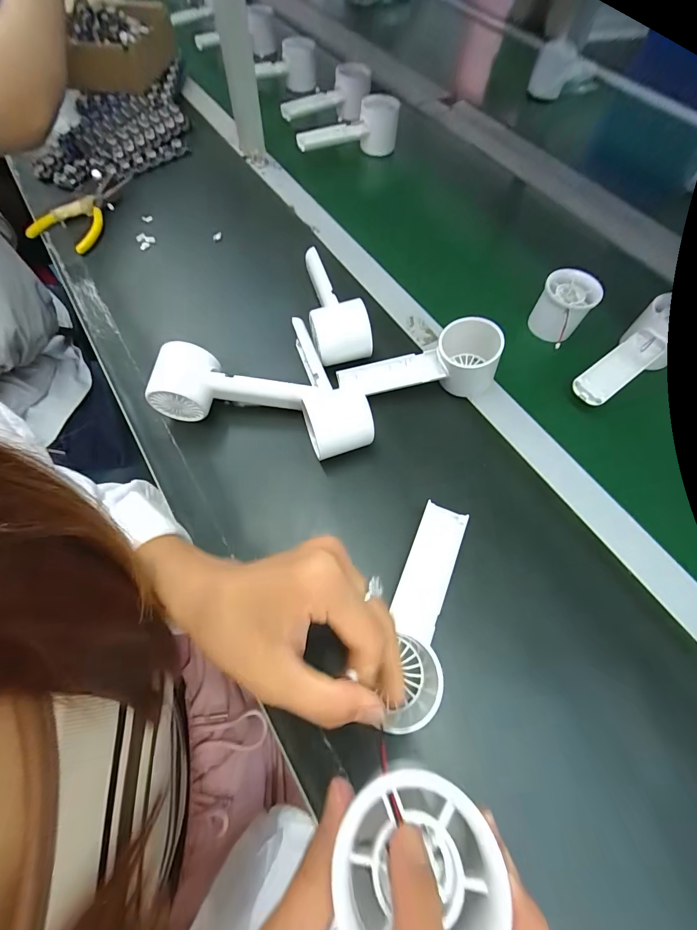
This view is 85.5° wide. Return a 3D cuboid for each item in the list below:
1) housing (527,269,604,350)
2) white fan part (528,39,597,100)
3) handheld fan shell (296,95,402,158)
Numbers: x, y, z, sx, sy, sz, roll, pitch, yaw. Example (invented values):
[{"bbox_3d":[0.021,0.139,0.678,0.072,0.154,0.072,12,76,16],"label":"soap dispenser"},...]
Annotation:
[{"bbox_3d":[0.227,-0.167,0.404,0.051,0.053,0.053,31,67,13],"label":"housing"},{"bbox_3d":[0.376,-0.661,0.643,0.159,0.063,0.031,-14,64,-26],"label":"white fan part"},{"bbox_3d":[-0.003,-0.483,0.539,0.145,0.066,0.041,-8,64,-6],"label":"handheld fan shell"}]

